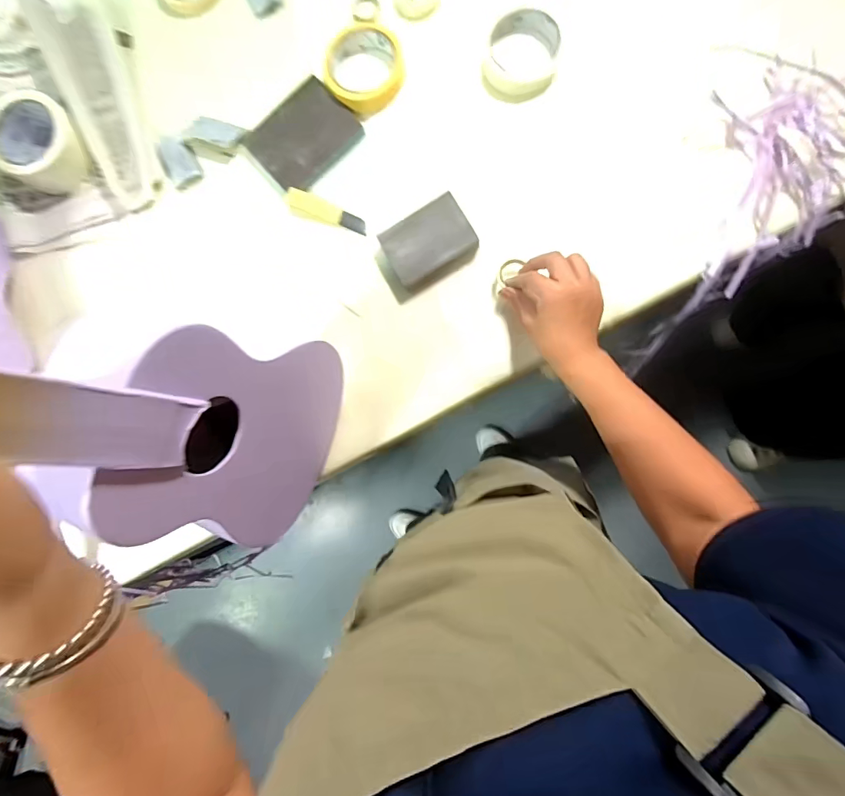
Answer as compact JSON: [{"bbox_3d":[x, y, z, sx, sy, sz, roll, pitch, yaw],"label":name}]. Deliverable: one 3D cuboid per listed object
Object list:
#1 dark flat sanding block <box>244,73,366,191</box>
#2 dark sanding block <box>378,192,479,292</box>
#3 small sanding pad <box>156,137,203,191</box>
[{"bbox_3d":[-0.141,-0.310,0.535,0.094,0.020,0.123,45,91,7],"label":"dark flat sanding block"},{"bbox_3d":[0.008,-0.174,0.506,0.094,0.033,0.073,-29,84,3],"label":"dark sanding block"},{"bbox_3d":[-0.302,-0.293,0.552,0.043,0.014,0.060,-28,84,3],"label":"small sanding pad"}]

